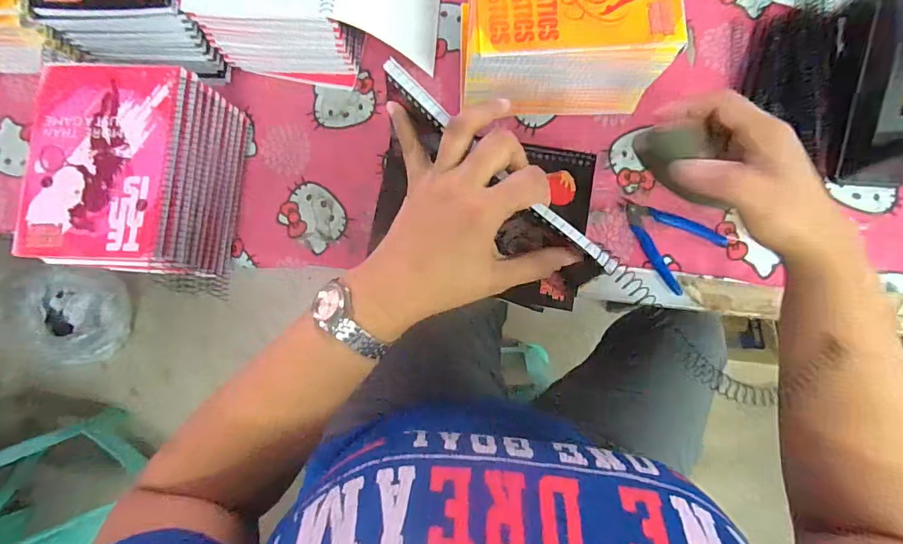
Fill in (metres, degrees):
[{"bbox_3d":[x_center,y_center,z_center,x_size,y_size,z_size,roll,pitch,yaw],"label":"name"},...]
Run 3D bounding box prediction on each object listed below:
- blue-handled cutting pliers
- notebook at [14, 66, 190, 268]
[{"bbox_3d":[0.248,-0.044,0.526,0.087,0.012,0.111,-44,83,-3],"label":"blue-handled cutting pliers"},{"bbox_3d":[-0.354,-0.110,0.455,0.156,0.017,0.195,3,83,3],"label":"notebook"}]

